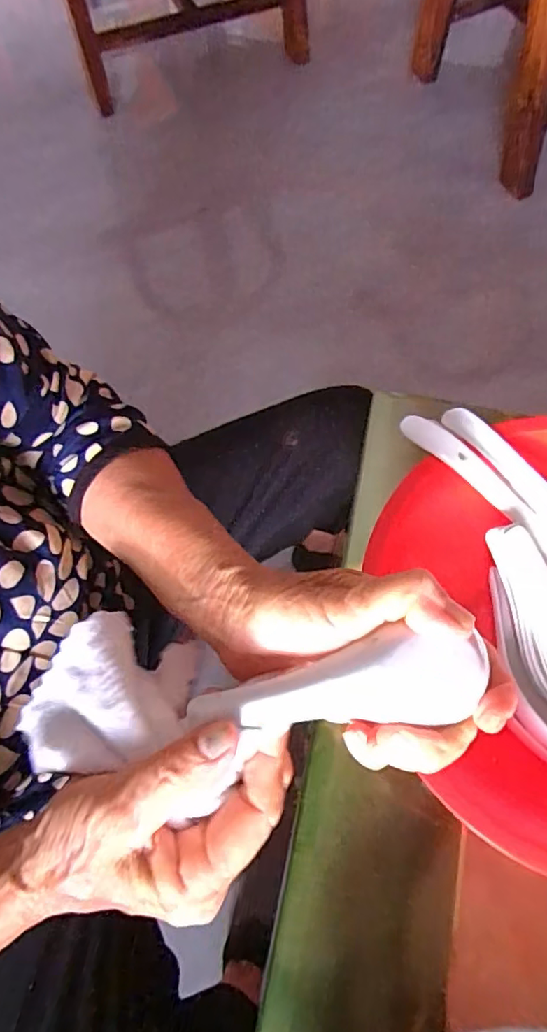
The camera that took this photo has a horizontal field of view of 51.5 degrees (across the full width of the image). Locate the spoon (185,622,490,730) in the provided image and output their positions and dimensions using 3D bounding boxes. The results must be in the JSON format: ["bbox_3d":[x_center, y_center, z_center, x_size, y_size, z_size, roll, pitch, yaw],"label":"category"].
[{"bbox_3d":[0.024,0.066,0.220,0.113,0.021,0.031,-9,68,1],"label":"spoon"}]

